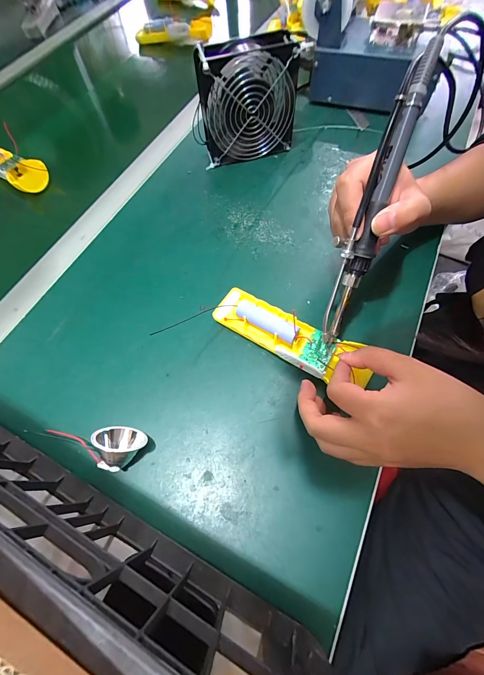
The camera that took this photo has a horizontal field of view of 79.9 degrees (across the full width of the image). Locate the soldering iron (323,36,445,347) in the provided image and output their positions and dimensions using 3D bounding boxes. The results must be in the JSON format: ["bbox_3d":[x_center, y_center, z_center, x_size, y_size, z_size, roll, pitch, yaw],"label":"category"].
[{"bbox_3d":[0.096,-0.090,0.213,0.021,0.020,0.207,16,111,9],"label":"soldering iron"}]

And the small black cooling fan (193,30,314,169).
[{"bbox_3d":[0.009,-0.307,0.382,0.126,0.123,0.045,-12,65,-3],"label":"small black cooling fan"}]

